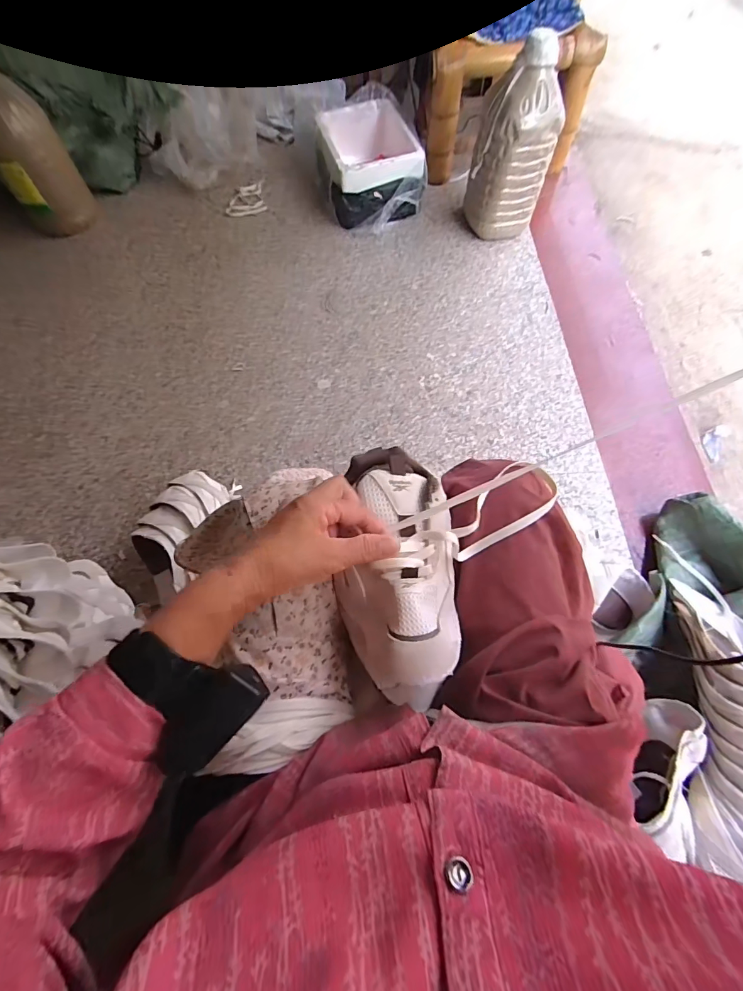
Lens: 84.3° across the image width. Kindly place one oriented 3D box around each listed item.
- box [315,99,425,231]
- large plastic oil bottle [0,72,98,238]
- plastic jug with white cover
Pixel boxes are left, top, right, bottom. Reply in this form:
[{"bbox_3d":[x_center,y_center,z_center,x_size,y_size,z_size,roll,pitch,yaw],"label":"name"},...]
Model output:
[{"bbox_3d":[-0.005,-1.040,1.286,0.291,0.163,0.406,-10,65,-3],"label":"box"},{"bbox_3d":[-0.945,-0.926,1.124,0.150,0.369,0.176,5,66,4],"label":"large plastic oil bottle"},{"bbox_3d":[0.374,-0.901,1.090,0.186,0.401,0.140,-6,65,-1],"label":"plastic jug with white cover"}]

